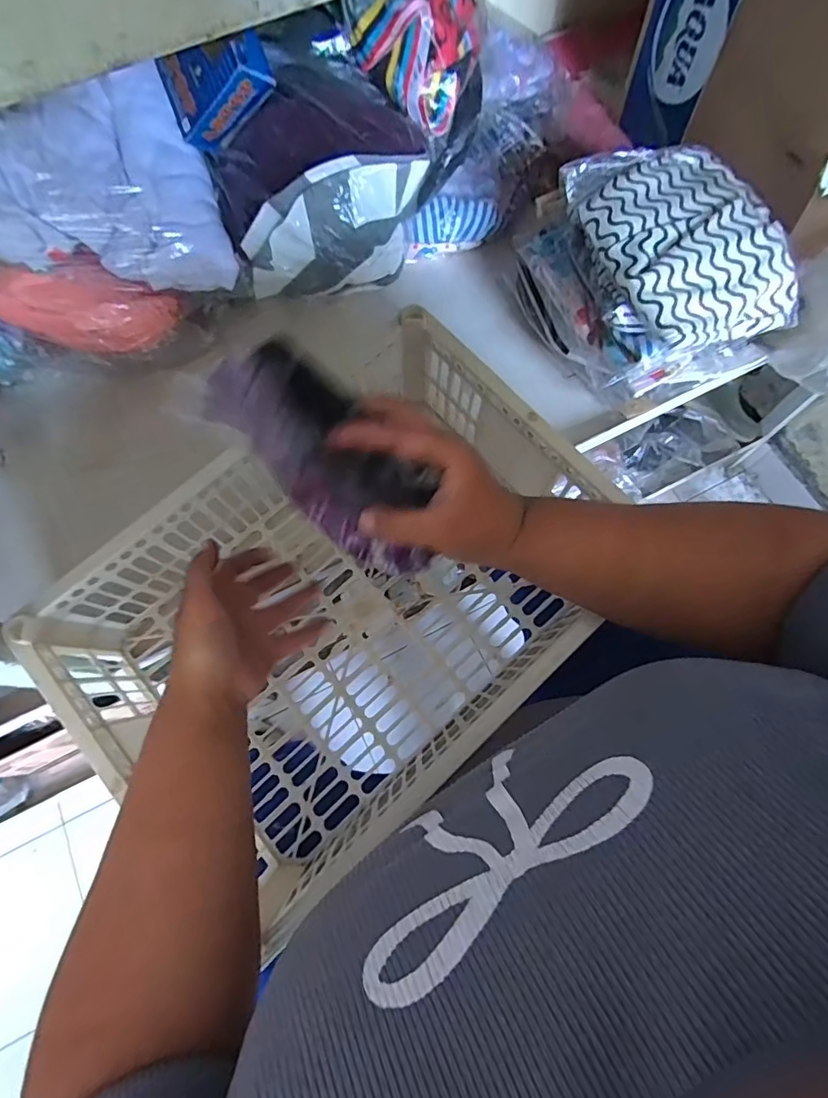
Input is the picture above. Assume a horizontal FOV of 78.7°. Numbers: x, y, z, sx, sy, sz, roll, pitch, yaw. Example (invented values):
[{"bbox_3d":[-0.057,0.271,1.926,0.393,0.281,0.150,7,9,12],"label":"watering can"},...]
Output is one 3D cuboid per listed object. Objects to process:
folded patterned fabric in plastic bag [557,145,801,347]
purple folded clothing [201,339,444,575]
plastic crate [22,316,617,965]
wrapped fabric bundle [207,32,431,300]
[{"bbox_3d":[0.282,-0.327,0.536,0.170,0.044,0.233,-17,71,-4],"label":"folded patterned fabric in plastic bag"},{"bbox_3d":[-0.045,-0.050,0.308,0.062,0.051,0.161,-45,111,-13],"label":"purple folded clothing"},{"bbox_3d":[-0.055,0.050,0.455,0.430,0.154,0.302,-39,74,-11],"label":"plastic crate"},{"bbox_3d":[-0.113,-0.430,0.591,0.225,0.159,0.181,-20,72,-6],"label":"wrapped fabric bundle"}]

